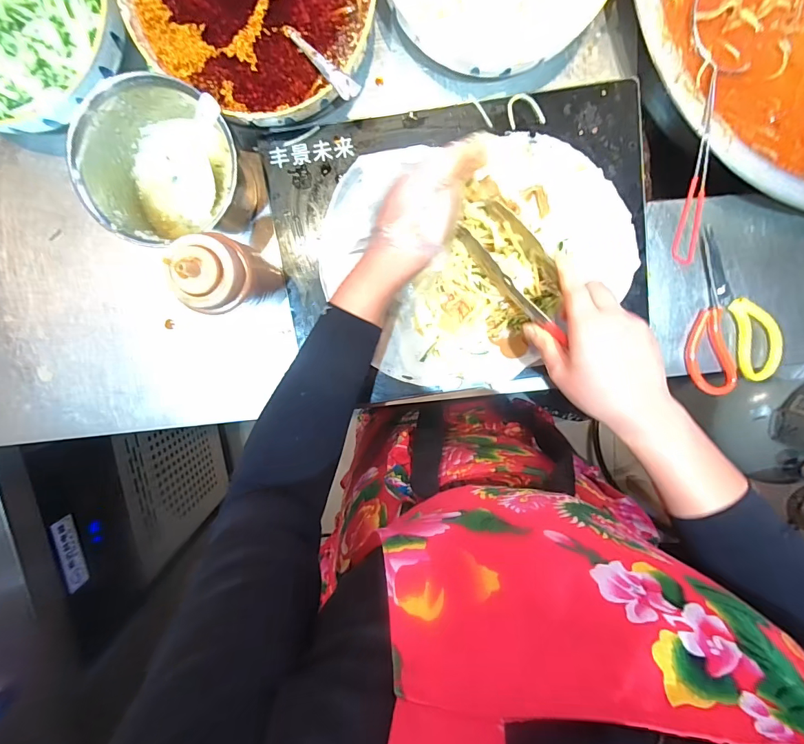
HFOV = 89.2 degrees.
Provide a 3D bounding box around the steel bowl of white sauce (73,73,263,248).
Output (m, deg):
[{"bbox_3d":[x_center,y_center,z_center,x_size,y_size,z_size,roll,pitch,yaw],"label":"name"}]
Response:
[{"bbox_3d":[-0.222,-0.193,0.407,0.129,0.102,0.126,0,100,1],"label":"steel bowl of white sauce"}]

